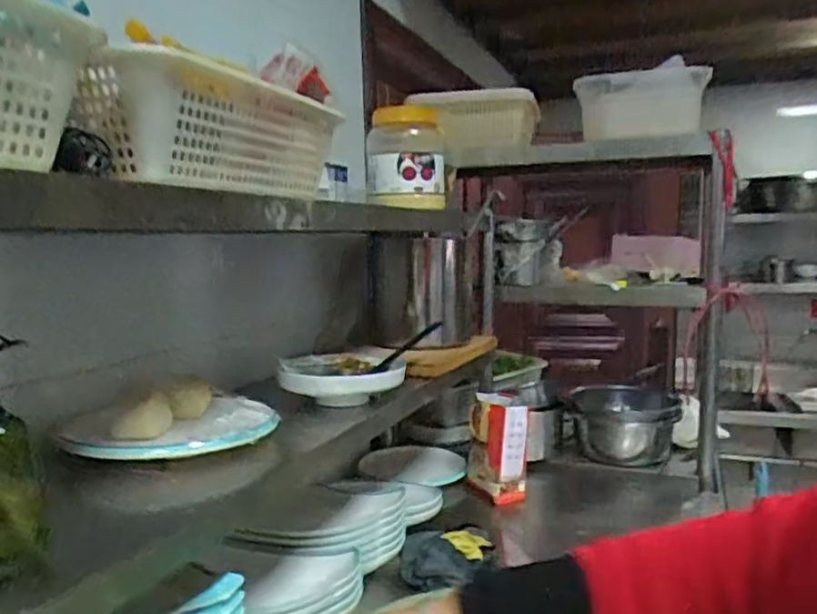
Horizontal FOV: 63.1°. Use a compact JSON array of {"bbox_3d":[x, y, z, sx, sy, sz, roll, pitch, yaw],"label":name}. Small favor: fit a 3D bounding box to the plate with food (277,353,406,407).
[{"bbox_3d":[-0.103,0.112,1.037,0.187,0.060,0.187,-1,6,-5],"label":"plate with food"}]

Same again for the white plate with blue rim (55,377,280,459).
[{"bbox_3d":[-0.288,0.135,0.816,0.248,0.040,0.204,-2,6,-15],"label":"white plate with blue rim"}]

